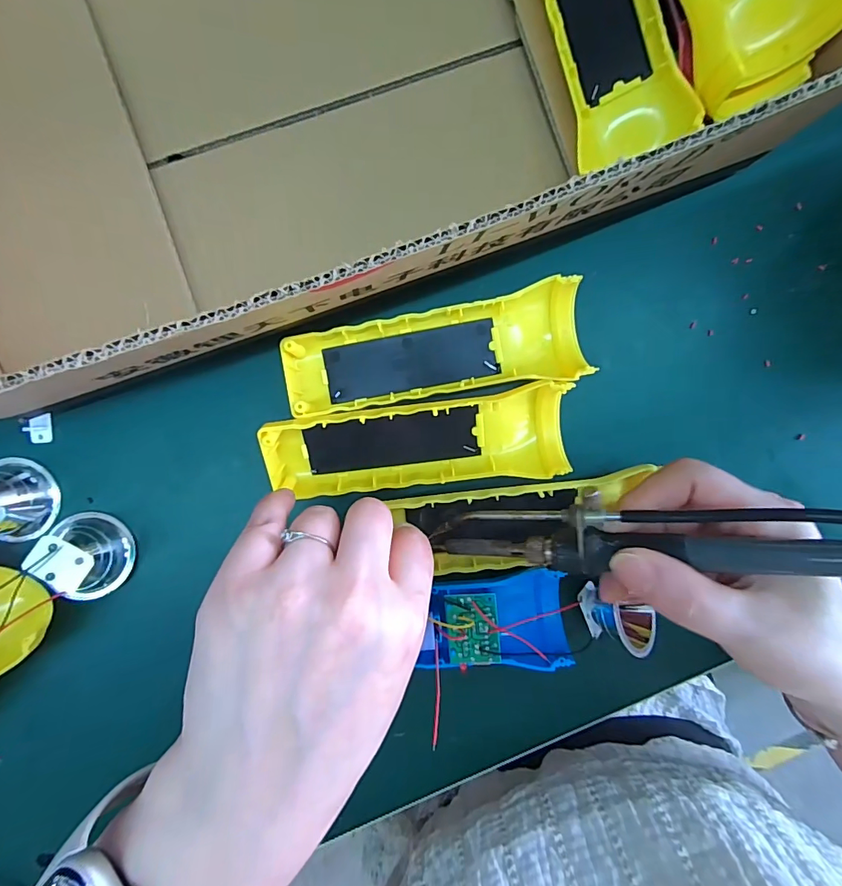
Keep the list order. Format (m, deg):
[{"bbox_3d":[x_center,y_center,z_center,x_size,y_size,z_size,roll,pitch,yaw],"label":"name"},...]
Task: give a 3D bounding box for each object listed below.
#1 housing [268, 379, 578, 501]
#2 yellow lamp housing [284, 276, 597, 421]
[{"bbox_3d":[0.000,0.001,0.232,0.155,0.024,0.044,-6,90,-2],"label":"housing"},{"bbox_3d":[0.008,-0.046,0.234,0.157,0.021,0.046,-11,90,-2],"label":"yellow lamp housing"}]

